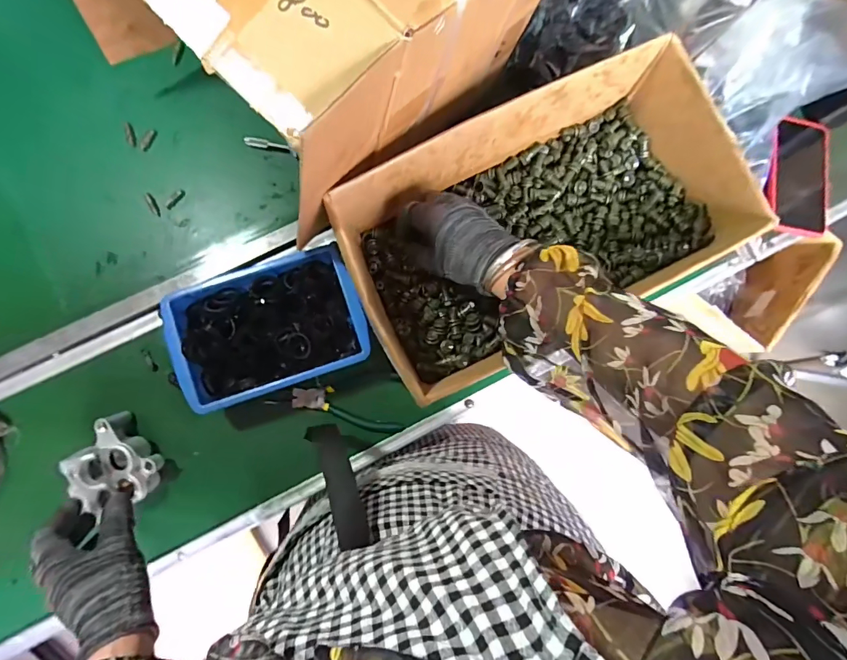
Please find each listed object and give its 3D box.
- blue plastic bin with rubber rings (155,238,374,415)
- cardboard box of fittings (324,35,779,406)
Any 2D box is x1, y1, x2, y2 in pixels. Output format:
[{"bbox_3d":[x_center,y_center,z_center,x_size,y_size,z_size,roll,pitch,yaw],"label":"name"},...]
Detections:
[{"bbox_3d":[-0.176,-0.003,0.509,0.208,0.054,0.143,-19,88,-5],"label":"blue plastic bin with rubber rings"},{"bbox_3d":[0.116,-0.111,0.473,0.392,0.117,0.215,-27,89,-5],"label":"cardboard box of fittings"}]

